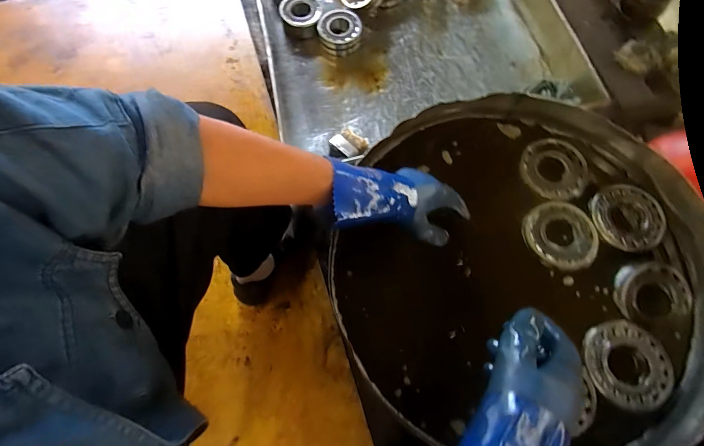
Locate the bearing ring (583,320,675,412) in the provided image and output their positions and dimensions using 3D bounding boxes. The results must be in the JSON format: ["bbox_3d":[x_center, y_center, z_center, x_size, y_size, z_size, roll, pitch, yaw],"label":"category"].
[{"bbox_3d":[0.405,0.207,0.516,0.119,0.018,0.117,0,70,1],"label":"bearing ring"}]

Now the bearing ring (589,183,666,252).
[{"bbox_3d":[0.471,-0.011,0.597,0.110,0.018,0.112,0,70,0],"label":"bearing ring"}]

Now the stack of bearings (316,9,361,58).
[{"bbox_3d":[-0.034,-0.527,0.975,0.119,0.053,0.116,-9,70,-3],"label":"stack of bearings"}]

